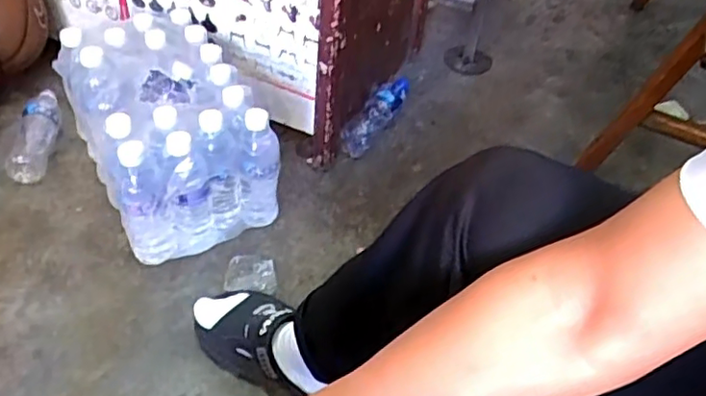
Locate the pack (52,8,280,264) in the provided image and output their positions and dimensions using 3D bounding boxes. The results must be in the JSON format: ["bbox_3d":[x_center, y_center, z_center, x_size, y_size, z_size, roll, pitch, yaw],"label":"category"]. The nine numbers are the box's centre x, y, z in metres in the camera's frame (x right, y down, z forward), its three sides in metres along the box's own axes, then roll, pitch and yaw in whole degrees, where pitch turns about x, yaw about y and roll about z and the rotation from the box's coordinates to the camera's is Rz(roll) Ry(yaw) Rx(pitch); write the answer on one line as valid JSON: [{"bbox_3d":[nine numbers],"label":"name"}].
[{"bbox_3d":[-0.305,-0.112,1.021,0.237,0.220,0.359,-22,53,-25],"label":"pack"}]

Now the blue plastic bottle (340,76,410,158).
[{"bbox_3d":[0.050,-0.165,1.217,0.053,0.055,0.246,23,48,15],"label":"blue plastic bottle"}]

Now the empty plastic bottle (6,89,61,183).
[{"bbox_3d":[-0.551,-0.112,1.096,0.053,0.063,0.201,1,46,-5],"label":"empty plastic bottle"}]

